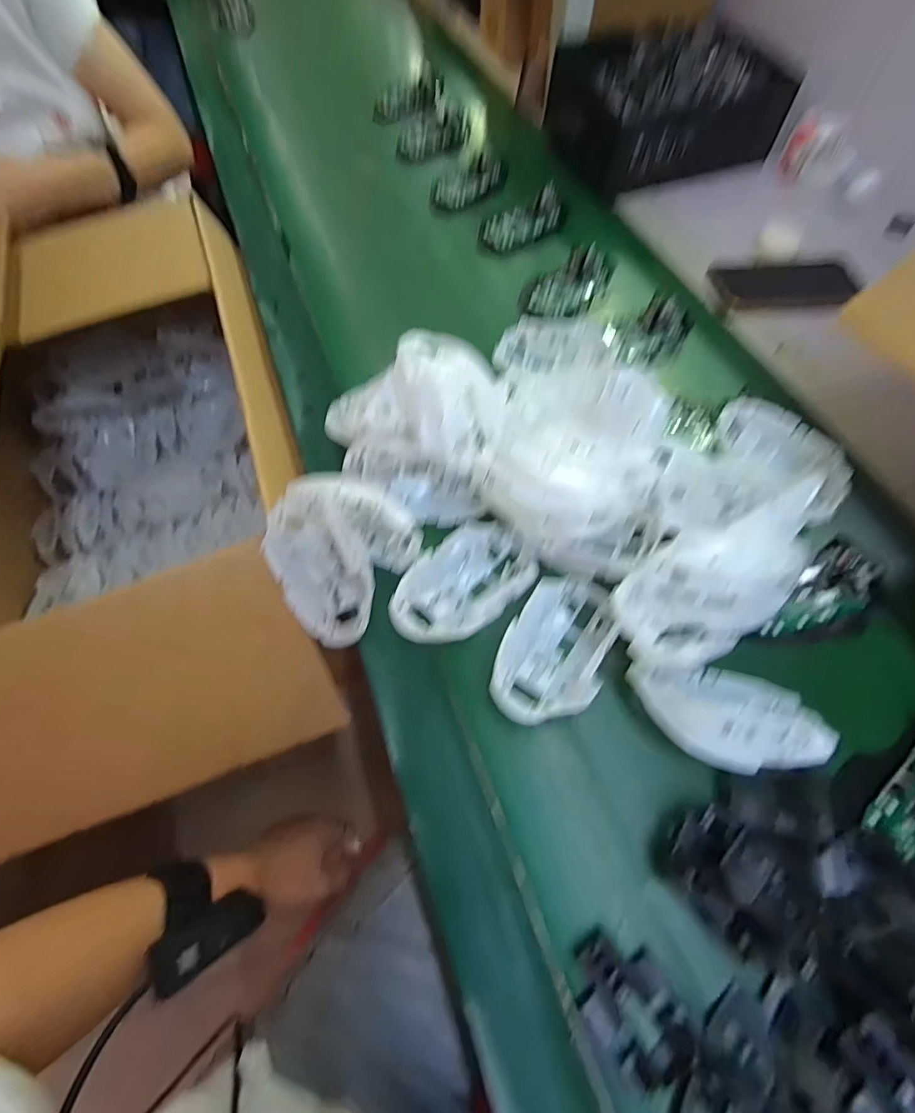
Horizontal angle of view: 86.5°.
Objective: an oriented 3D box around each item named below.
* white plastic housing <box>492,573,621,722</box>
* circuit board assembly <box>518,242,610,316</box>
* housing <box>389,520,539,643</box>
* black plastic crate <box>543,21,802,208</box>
[{"bbox_3d":[0.070,0.066,0.346,0.065,0.047,0.117,22,66,14],"label":"white plastic housing"},{"bbox_3d":[0.119,-0.291,0.519,0.099,0.026,0.067,-38,66,-15],"label":"circuit board assembly"},{"bbox_3d":[0.002,0.021,0.365,0.110,0.034,0.066,-38,66,-15],"label":"housing"},{"bbox_3d":[0.256,-0.567,0.613,0.255,0.087,0.190,-16,63,-4],"label":"black plastic crate"}]

